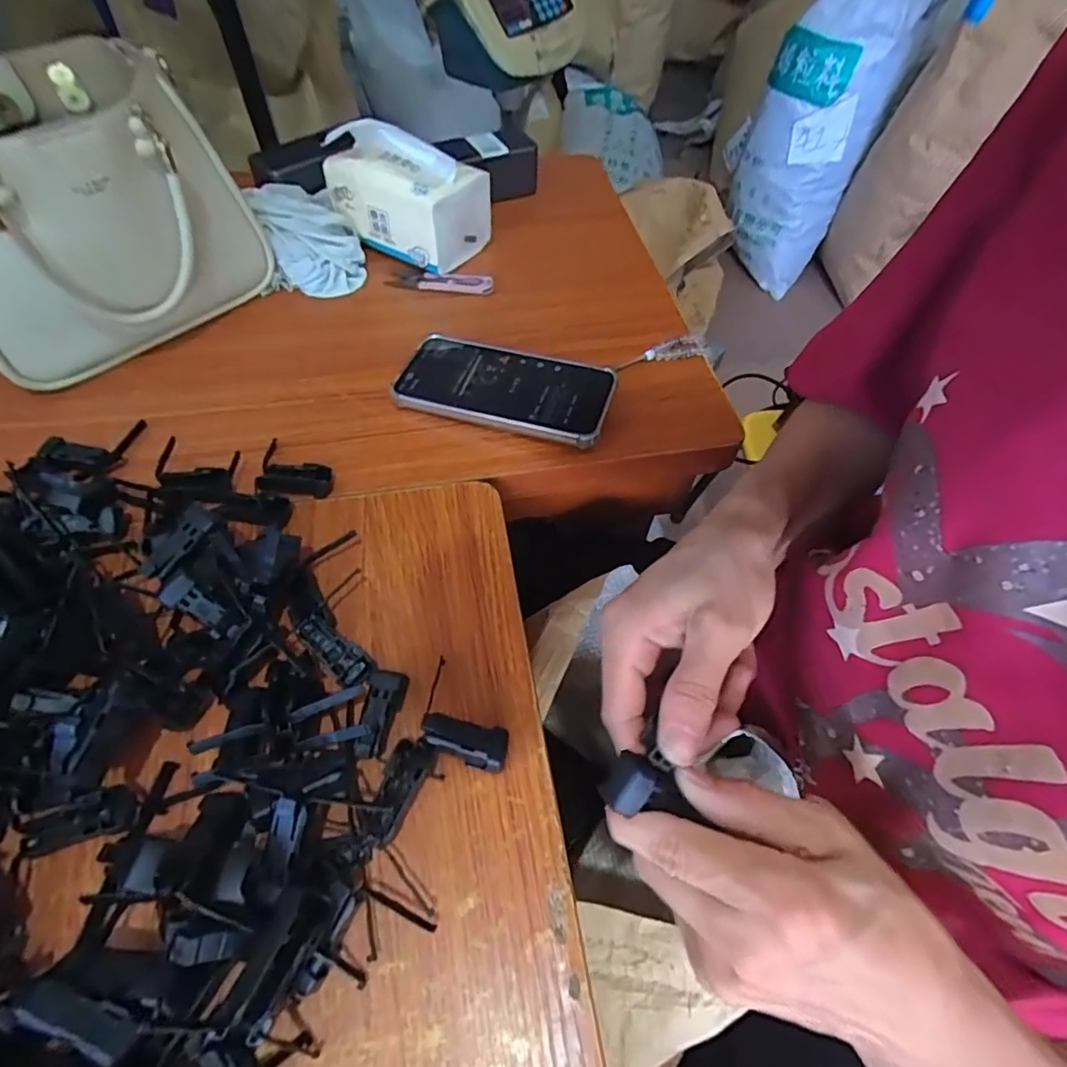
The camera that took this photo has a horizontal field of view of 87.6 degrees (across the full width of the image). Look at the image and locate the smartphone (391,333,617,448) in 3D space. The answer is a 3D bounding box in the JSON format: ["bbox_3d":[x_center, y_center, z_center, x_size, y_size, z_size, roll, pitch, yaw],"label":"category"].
[{"bbox_3d":[-0.024,-0.118,0.447,0.170,0.012,0.082,14,57,10],"label":"smartphone"}]

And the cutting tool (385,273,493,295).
[{"bbox_3d":[-0.089,-0.244,0.537,0.100,0.009,0.022,9,56,3],"label":"cutting tool"}]

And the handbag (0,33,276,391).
[{"bbox_3d":[-0.345,-0.237,0.427,0.133,0.171,0.221,32,61,17],"label":"handbag"}]

